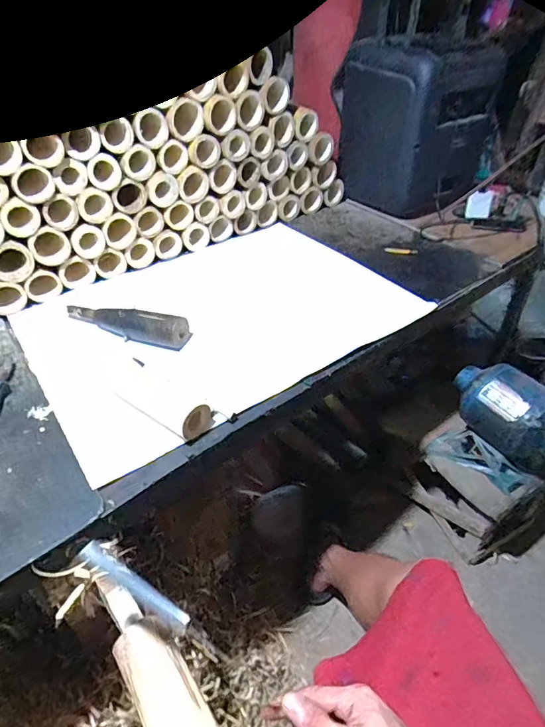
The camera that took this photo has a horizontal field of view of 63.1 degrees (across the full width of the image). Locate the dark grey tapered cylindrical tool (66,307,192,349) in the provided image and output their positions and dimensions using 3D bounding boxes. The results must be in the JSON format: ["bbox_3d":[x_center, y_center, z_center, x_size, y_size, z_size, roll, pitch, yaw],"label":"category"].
[{"bbox_3d":[-0.245,-0.071,0.717,0.226,0.047,0.041,14,43,11],"label":"dark grey tapered cylindrical tool"}]

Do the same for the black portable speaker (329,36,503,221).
[{"bbox_3d":[0.315,-0.527,1.014,0.209,0.325,0.324,-26,50,-29],"label":"black portable speaker"}]

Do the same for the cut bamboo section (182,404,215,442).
[{"bbox_3d":[-0.094,0.074,0.552,0.015,0.037,0.055,26,47,23],"label":"cut bamboo section"}]

